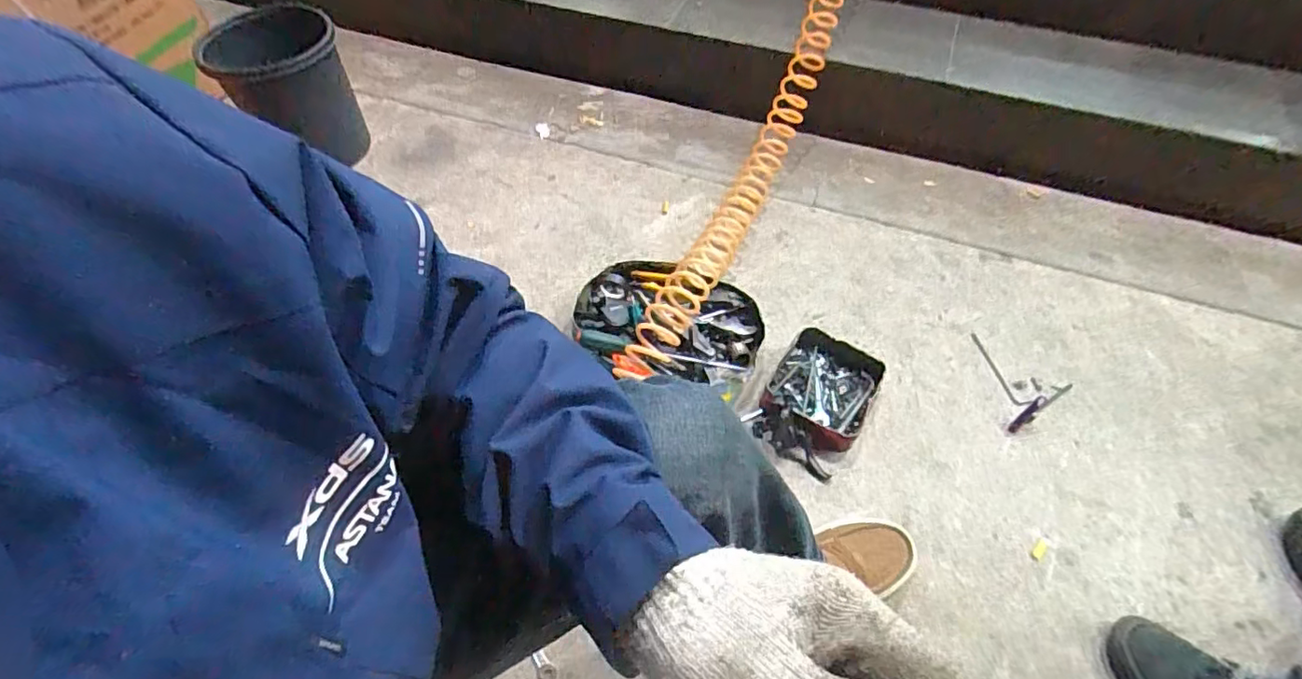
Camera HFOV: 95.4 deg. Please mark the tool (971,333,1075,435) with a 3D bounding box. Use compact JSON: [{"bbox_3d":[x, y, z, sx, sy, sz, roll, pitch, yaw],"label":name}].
[{"bbox_3d":[0.599,0.061,0.943,0.115,0.011,0.166,-5,57,-1],"label":"tool"}]

